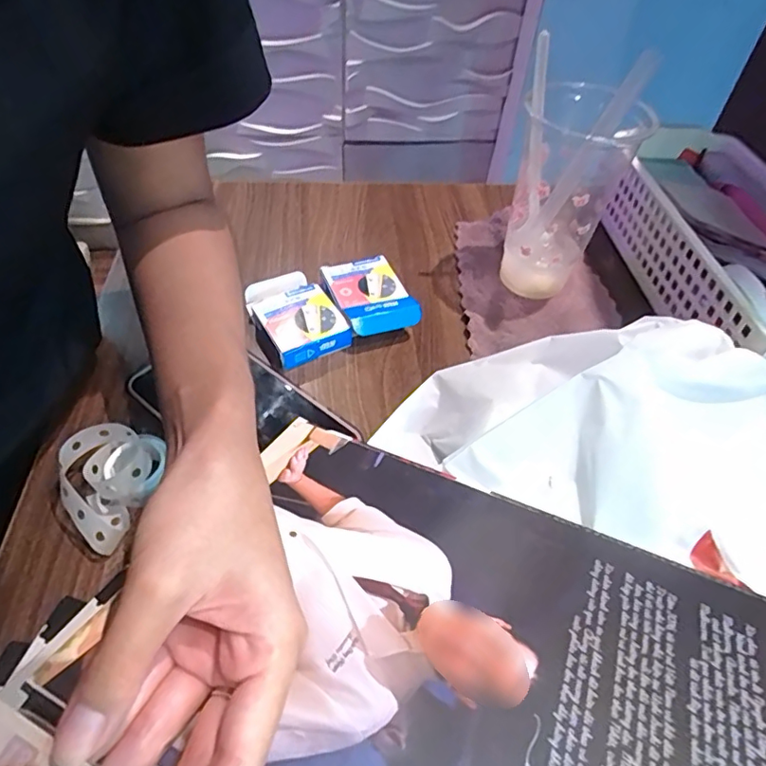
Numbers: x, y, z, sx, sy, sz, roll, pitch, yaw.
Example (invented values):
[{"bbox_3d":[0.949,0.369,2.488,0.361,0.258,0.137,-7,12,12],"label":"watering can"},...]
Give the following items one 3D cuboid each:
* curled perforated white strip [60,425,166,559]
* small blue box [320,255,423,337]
[{"bbox_3d":[-0.167,0.058,0.322,0.056,0.033,0.066,20,51,13],"label":"curled perforated white strip"},{"bbox_3d":[-0.012,-0.072,0.446,0.057,0.018,0.084,-17,52,-18],"label":"small blue box"}]

